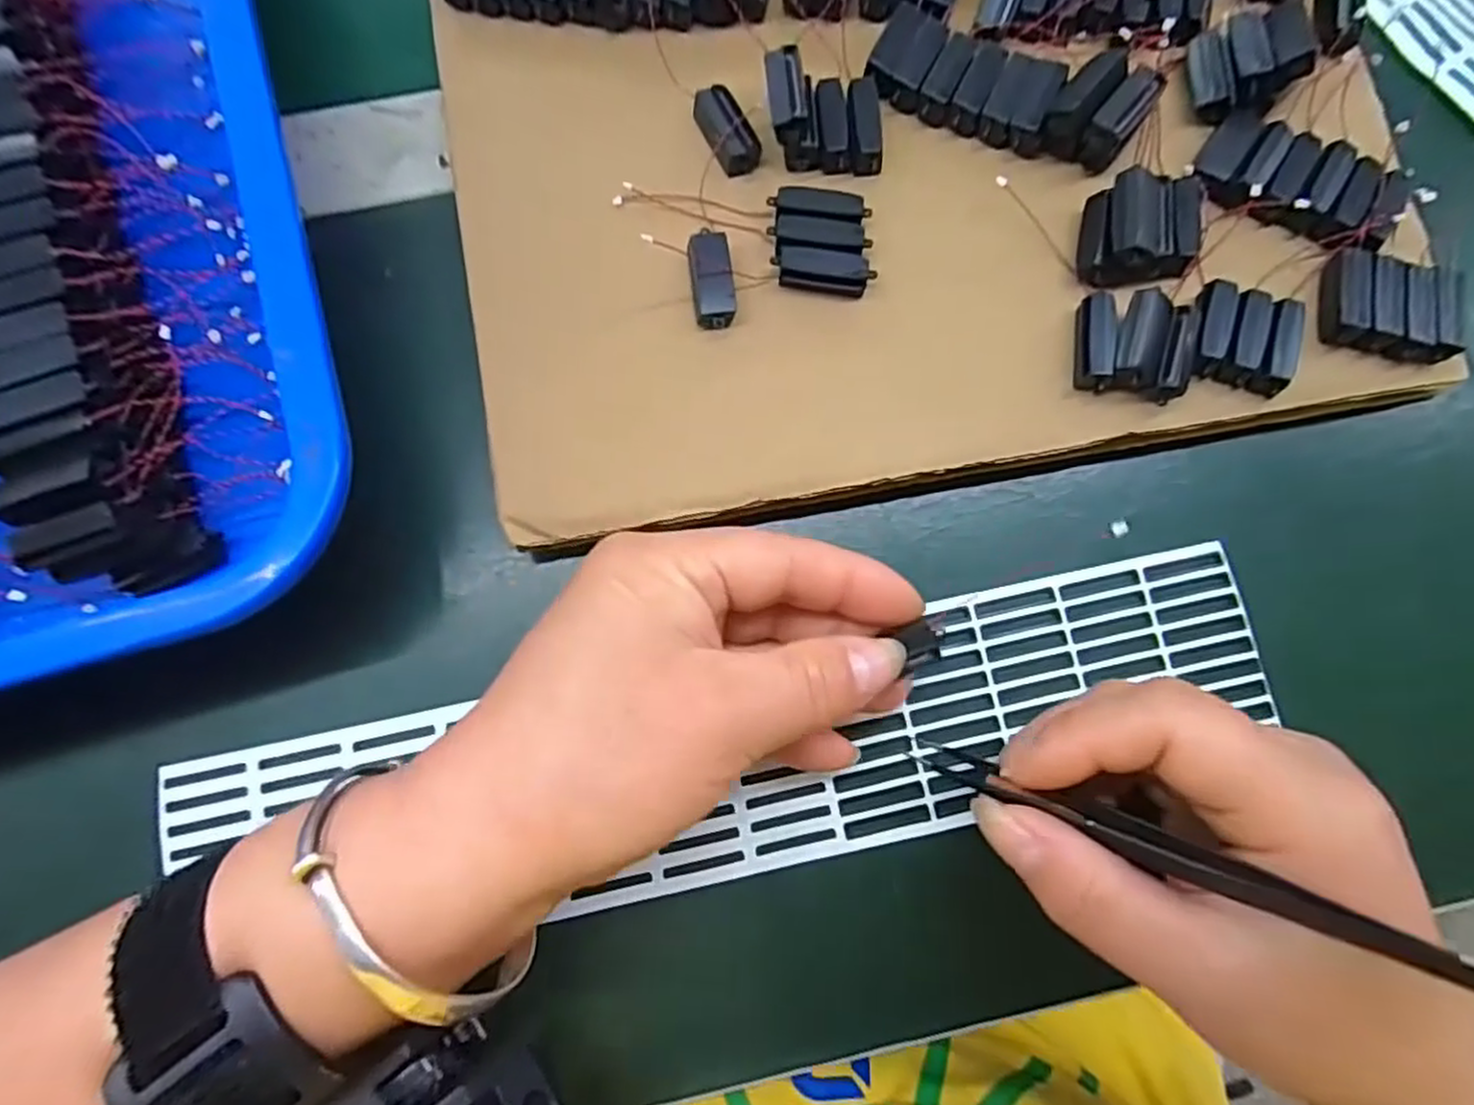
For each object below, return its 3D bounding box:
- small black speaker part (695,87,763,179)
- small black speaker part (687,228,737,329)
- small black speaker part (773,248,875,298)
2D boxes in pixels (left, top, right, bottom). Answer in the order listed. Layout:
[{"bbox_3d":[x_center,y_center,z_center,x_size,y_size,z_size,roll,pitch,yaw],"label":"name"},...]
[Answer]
[{"bbox_3d":[-0.004,-0.137,0.238,0.014,0.006,0.030,-31,83,-5],"label":"small black speaker part"},{"bbox_3d":[-0.008,-0.085,0.228,0.013,0.009,0.031,-7,81,-2],"label":"small black speaker part"},{"bbox_3d":[0.027,-0.087,0.229,0.031,0.009,0.010,8,81,0],"label":"small black speaker part"}]

